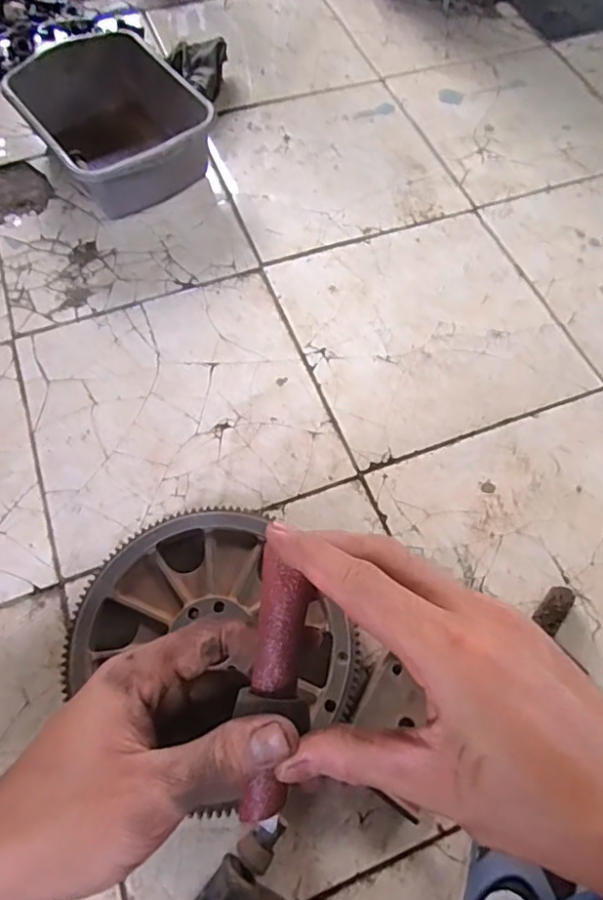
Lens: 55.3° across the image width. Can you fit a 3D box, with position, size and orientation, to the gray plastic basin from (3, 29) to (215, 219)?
[{"bbox_3d":[-0.334,-0.581,1.025,0.261,0.131,0.368,-35,69,-15],"label":"gray plastic basin"}]

